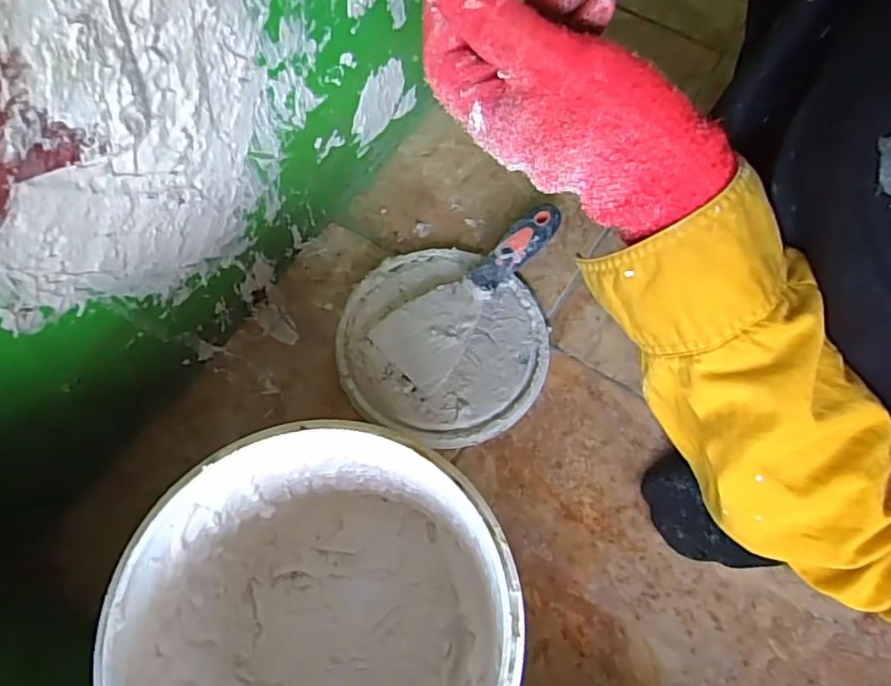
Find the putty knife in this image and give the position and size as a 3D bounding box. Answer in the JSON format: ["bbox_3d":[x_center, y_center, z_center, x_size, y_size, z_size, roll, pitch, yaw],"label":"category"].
[{"bbox_3d":[0.025,-0.048,0.521,0.068,0.027,0.189,42,73,16],"label":"putty knife"}]

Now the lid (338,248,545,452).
[{"bbox_3d":[-0.003,0.000,0.517,0.170,0.024,0.164,28,70,11],"label":"lid"}]

